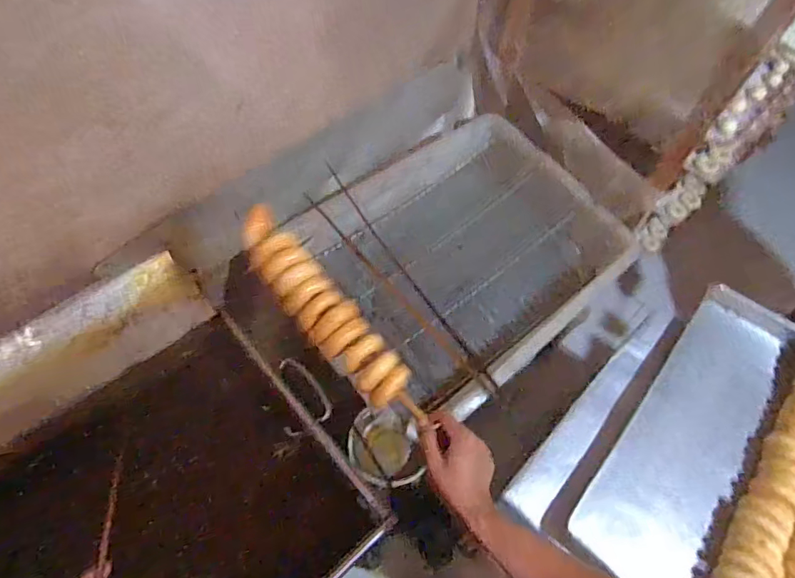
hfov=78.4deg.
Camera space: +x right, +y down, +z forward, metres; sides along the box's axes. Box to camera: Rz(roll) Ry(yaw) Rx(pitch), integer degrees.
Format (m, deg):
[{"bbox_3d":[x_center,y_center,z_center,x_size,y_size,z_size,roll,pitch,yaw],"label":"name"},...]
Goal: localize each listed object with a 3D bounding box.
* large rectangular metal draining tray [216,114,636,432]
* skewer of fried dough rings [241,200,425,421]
[{"bbox_3d":[0.095,-0.043,1.032,0.729,0.149,0.514,-37,68,-24],"label":"large rectangular metal draining tray"},{"bbox_3d":[-0.097,0.036,0.685,0.076,0.056,0.367,-39,86,-25],"label":"skewer of fried dough rings"}]

